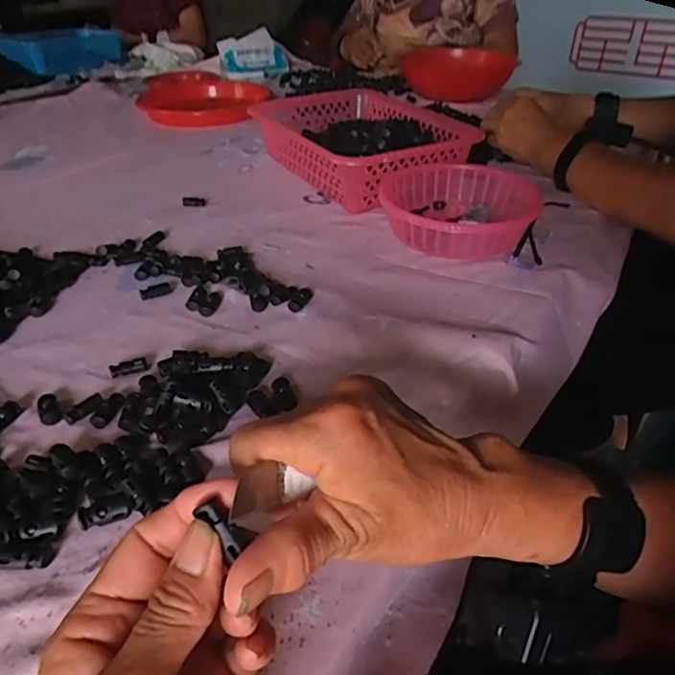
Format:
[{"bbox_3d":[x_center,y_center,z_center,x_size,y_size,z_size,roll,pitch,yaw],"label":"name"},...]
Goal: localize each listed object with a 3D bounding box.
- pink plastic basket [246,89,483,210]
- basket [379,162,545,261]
[{"bbox_3d":[0.019,-0.265,0.762,0.204,0.090,0.316,-18,41,-24],"label":"pink plastic basket"},{"bbox_3d":[0.137,-0.145,0.624,0.168,0.063,0.185,10,38,12],"label":"basket"}]

